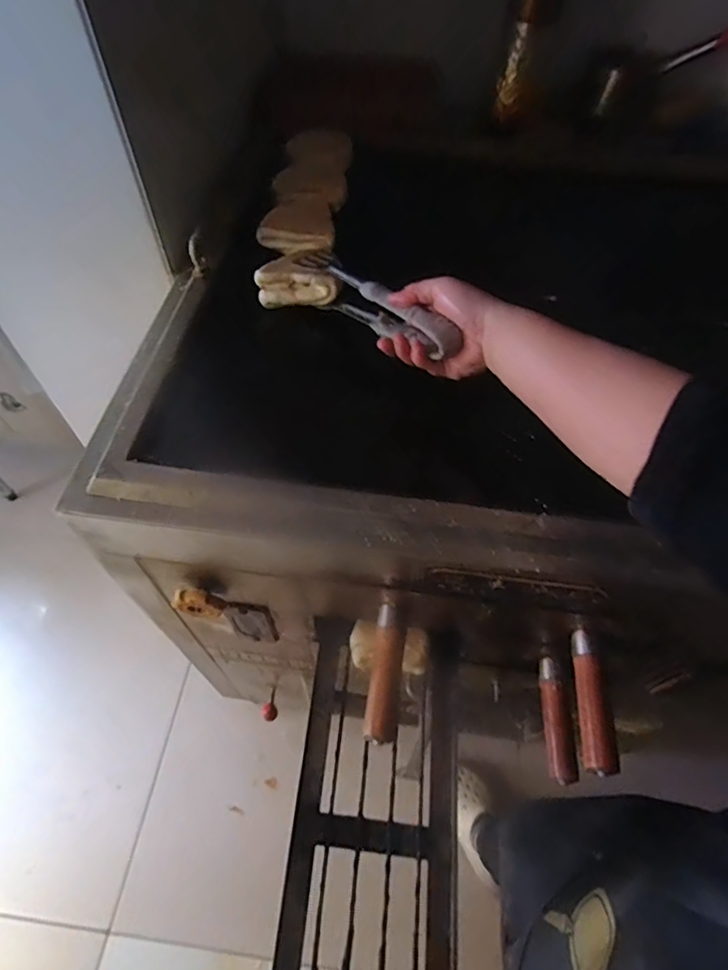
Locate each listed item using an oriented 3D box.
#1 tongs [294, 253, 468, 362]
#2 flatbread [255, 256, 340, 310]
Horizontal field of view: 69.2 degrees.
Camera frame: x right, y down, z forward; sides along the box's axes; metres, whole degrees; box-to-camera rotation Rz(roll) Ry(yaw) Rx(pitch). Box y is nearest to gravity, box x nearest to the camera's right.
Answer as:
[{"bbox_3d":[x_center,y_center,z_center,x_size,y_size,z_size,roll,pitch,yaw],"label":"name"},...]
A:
[{"bbox_3d":[0.010,-0.186,0.553,0.036,0.055,0.245,-28,46,-19],"label":"tongs"},{"bbox_3d":[-0.078,-0.233,0.612,0.095,0.047,0.033,3,57,-1],"label":"flatbread"}]

